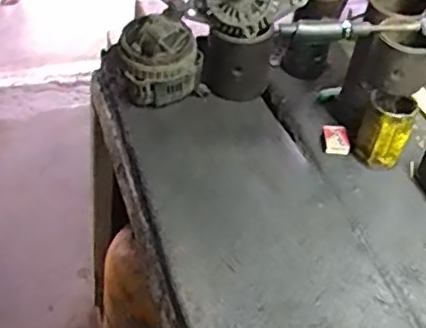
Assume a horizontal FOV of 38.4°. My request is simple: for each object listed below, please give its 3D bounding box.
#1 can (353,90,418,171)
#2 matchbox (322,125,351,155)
[{"bbox_3d":[0.273,-0.050,0.974,0.074,0.116,0.079,4,43,-4],"label":"can"},{"bbox_3d":[0.205,-0.039,1.023,0.041,0.018,0.061,1,44,-7],"label":"matchbox"}]

